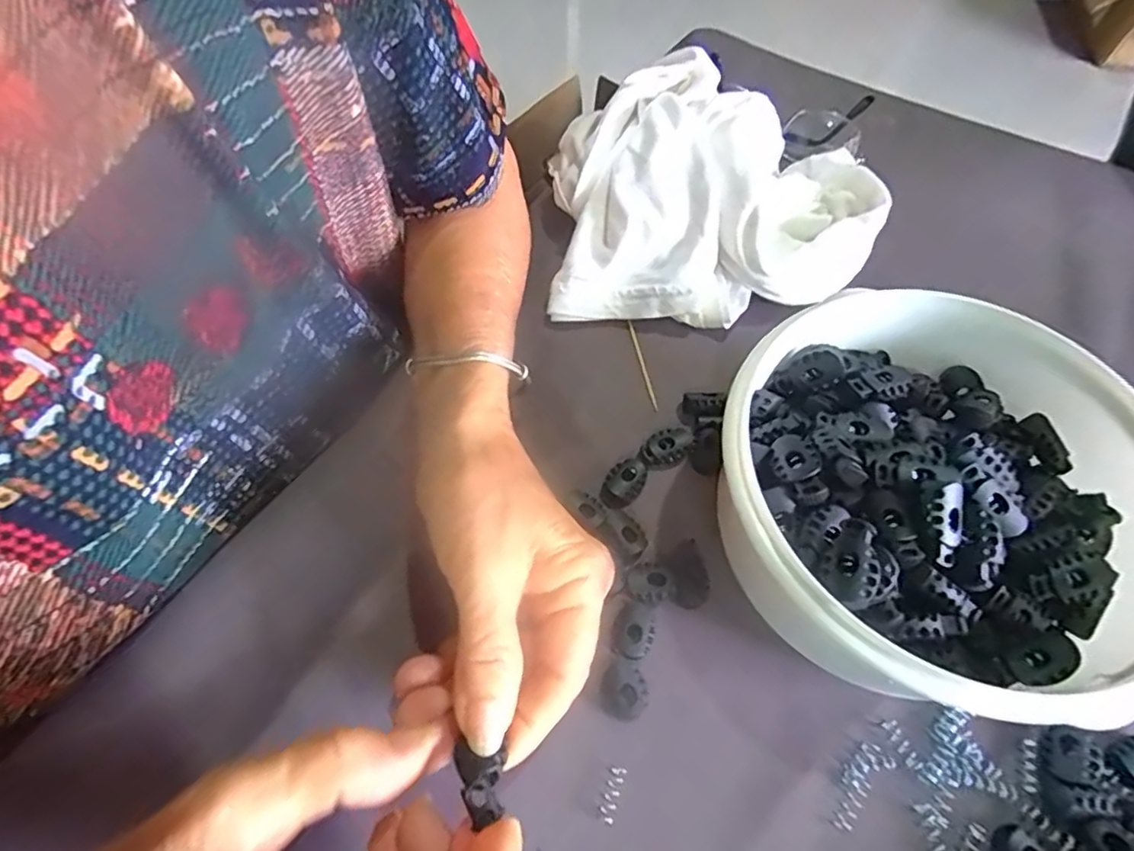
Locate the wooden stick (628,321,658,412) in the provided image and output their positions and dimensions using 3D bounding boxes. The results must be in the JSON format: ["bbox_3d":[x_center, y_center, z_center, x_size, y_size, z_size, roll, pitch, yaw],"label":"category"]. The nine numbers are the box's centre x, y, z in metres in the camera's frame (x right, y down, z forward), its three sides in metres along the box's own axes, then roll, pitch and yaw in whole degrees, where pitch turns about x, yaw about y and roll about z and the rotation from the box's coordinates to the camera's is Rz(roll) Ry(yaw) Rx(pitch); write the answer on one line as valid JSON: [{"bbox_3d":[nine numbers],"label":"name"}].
[{"bbox_3d":[0.042,-0.033,0.325,0.004,0.004,0.059,-10,60,-5],"label":"wooden stick"}]

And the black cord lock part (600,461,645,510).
[{"bbox_3d":[0.027,0.028,0.283,0.017,0.006,0.026,33,65,18],"label":"black cord lock part"}]

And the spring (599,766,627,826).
[{"bbox_3d":[0.017,0.141,0.224,0.006,0.004,0.019,17,61,10],"label":"spring"}]

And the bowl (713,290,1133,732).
[{"bbox_3d":[0.148,0.030,0.242,0.173,0.078,0.159,0,60,0],"label":"bowl"}]

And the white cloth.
[{"bbox_3d":[0.085,-0.133,0.341,0.188,0.072,0.140,-2,60,0],"label":"white cloth"}]

